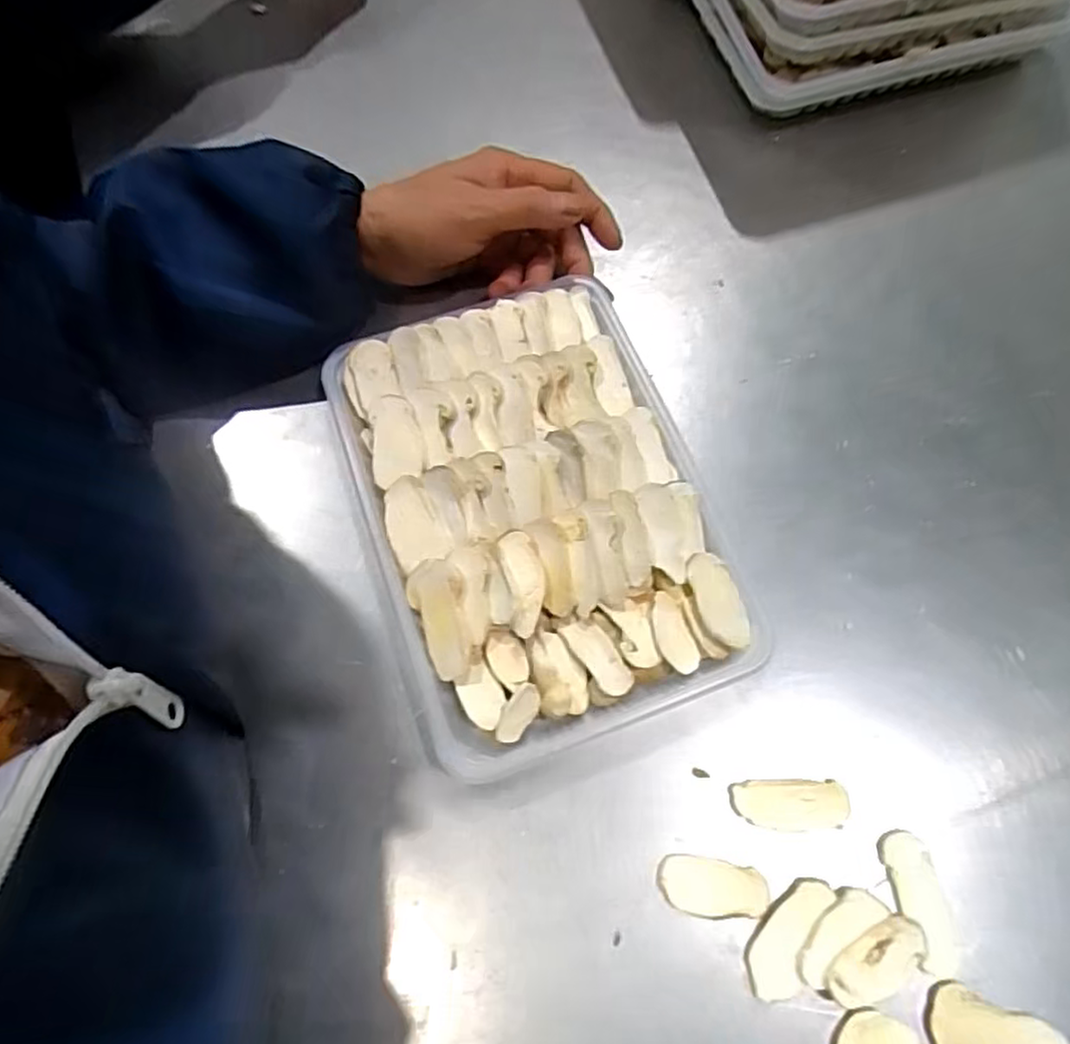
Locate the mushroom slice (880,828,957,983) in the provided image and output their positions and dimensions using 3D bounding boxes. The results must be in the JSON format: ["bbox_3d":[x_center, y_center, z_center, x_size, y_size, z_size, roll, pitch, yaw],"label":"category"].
[{"bbox_3d":[0.165,0.162,0.285,0.020,0.004,0.053,-8,70,-2],"label":"mushroom slice"}]

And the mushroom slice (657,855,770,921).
[{"bbox_3d":[0.077,0.158,0.289,0.046,0.004,0.023,6,70,3],"label":"mushroom slice"}]

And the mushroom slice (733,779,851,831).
[{"bbox_3d":[0.115,0.127,0.300,0.049,0.004,0.020,-1,70,1],"label":"mushroom slice"}]

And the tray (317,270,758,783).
[{"bbox_3d":[-0.003,-0.008,0.332,0.157,0.026,0.224,-18,71,-6],"label":"tray"}]

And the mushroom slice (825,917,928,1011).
[{"bbox_3d":[0.142,0.182,0.274,0.045,0.006,0.024,-24,72,-7],"label":"mushroom slice"}]

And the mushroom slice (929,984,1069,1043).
[{"bbox_3d":[0.186,0.204,0.268,0.052,0.004,0.025,8,71,4],"label":"mushroom slice"}]

